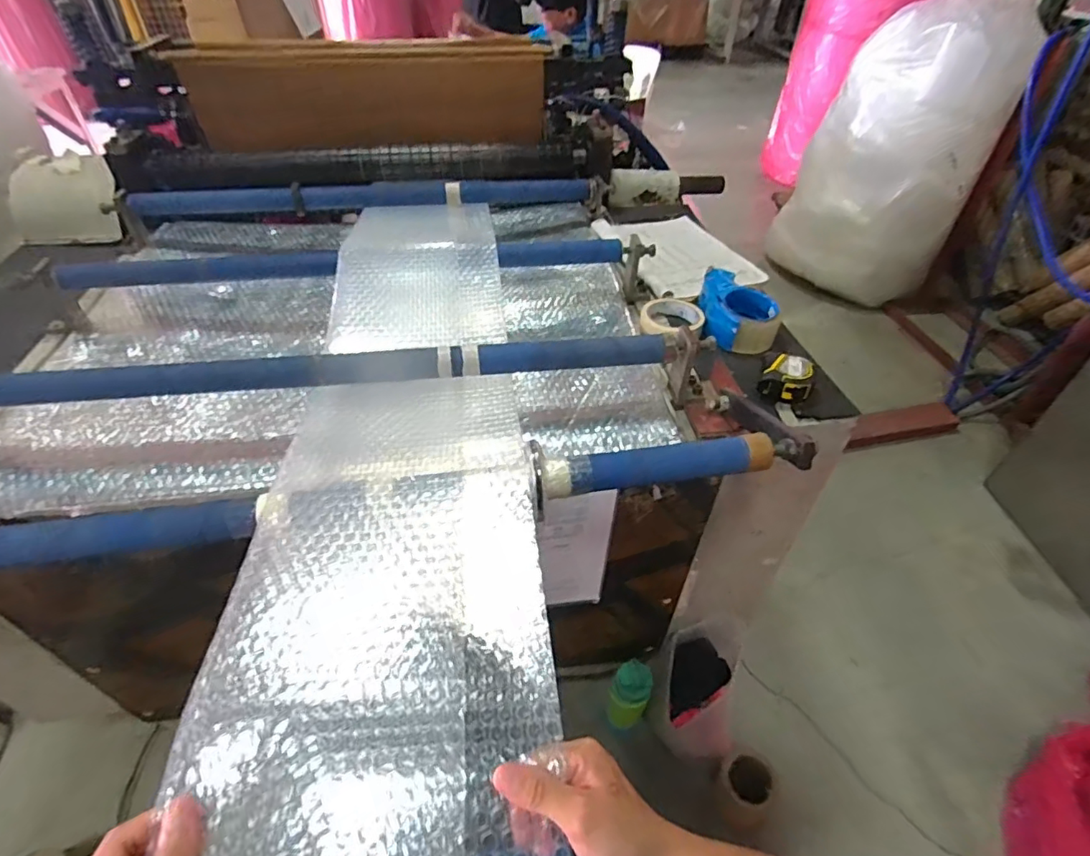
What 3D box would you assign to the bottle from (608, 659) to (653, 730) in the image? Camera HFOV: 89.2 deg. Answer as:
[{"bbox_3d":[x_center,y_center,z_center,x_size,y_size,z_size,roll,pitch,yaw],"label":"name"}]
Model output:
[{"bbox_3d":[0.158,0.495,1.034,0.073,0.156,0.063,8,43,6],"label":"bottle"}]

